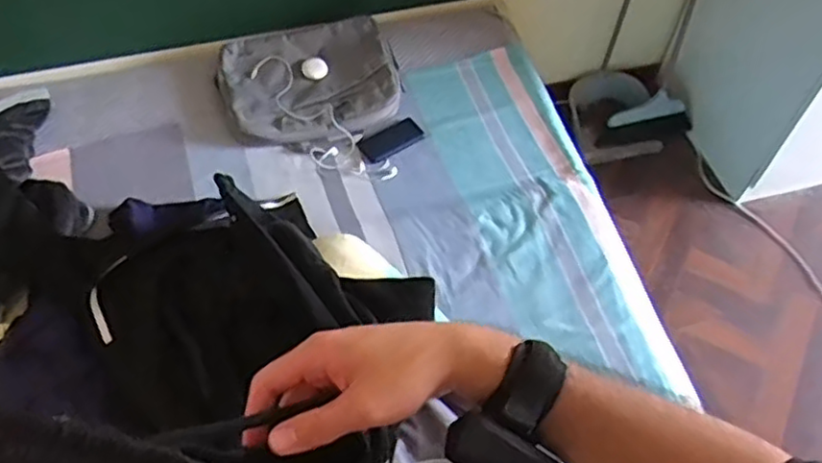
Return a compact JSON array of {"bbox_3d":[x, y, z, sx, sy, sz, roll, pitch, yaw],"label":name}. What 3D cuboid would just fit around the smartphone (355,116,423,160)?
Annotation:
[{"bbox_3d":[-0.051,-0.225,1.681,0.148,0.012,0.086,-29,51,-5],"label":"smartphone"}]

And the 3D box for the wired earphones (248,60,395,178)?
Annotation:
[{"bbox_3d":[-0.232,-0.266,1.675,0.136,0.056,0.495,-36,62,-22],"label":"wired earphones"}]

